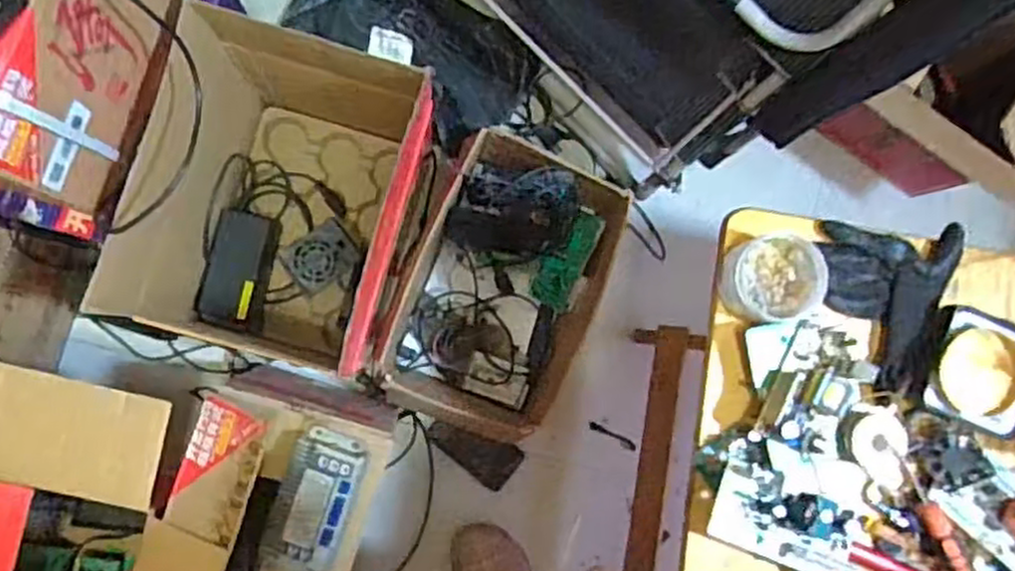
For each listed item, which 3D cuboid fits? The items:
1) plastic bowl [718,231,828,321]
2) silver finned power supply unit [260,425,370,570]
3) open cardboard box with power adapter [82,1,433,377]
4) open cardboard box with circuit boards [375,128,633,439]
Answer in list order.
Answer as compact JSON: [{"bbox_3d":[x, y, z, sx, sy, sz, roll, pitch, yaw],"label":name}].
[{"bbox_3d":[0.252,-0.008,0.718,0.087,0.038,0.080,0,86,-6],"label":"plastic bowl"},{"bbox_3d":[-0.238,0.267,0.930,0.095,0.037,0.175,20,85,-4],"label":"silver finned power supply unit"},{"bbox_3d":[-0.291,-0.105,1.051,0.296,0.399,0.422,15,85,-5],"label":"open cardboard box with power adapter"},{"bbox_3d":[-0.006,0.012,1.161,0.286,0.150,0.415,23,84,-4],"label":"open cardboard box with circuit boards"}]

